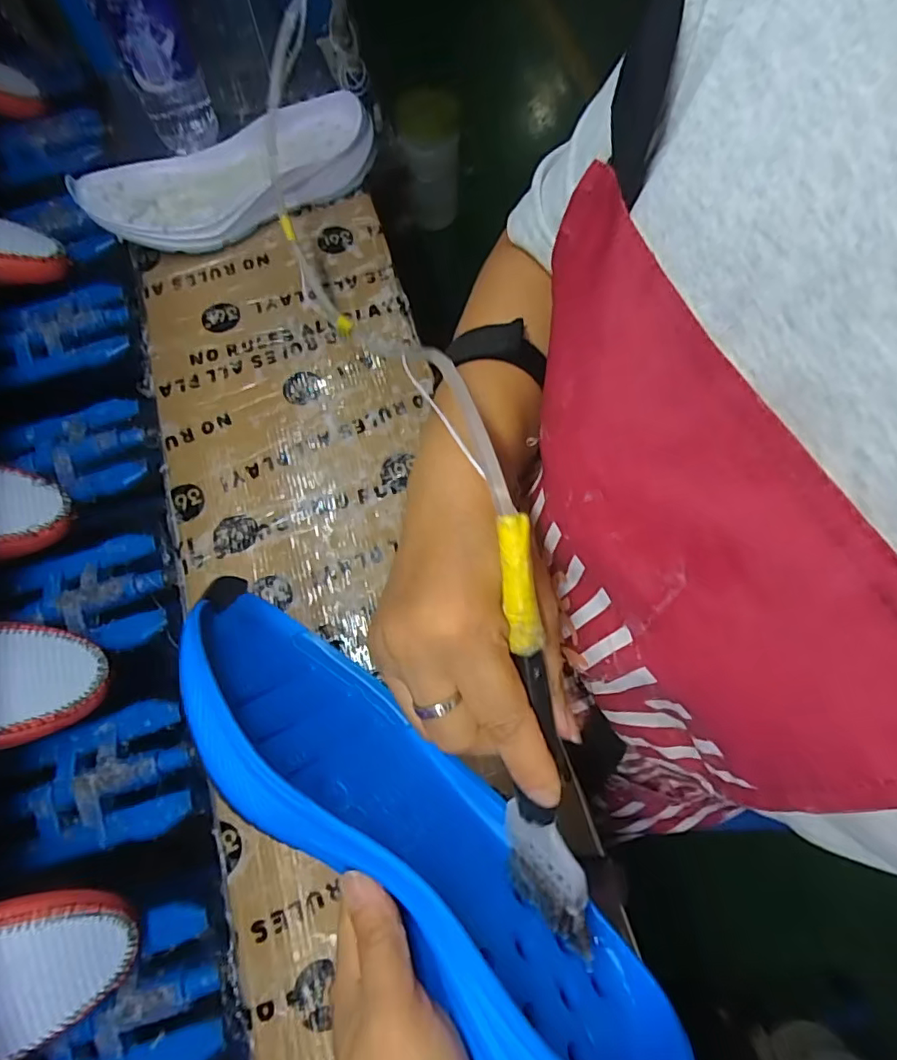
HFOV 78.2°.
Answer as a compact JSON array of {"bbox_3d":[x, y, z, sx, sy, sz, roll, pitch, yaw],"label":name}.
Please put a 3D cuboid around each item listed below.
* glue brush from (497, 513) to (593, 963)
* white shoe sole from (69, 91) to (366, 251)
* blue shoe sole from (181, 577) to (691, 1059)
[{"bbox_3d":[0.032,0.081,0.210,0.025,0.028,0.176,-8,105,-2],"label":"glue brush"},{"bbox_3d":[-0.200,-0.336,0.523,0.267,0.048,0.109,-29,72,-8],"label":"white shoe sole"},{"bbox_3d":[-0.020,0.125,0.250,0.264,0.097,0.028,38,114,16],"label":"blue shoe sole"}]

